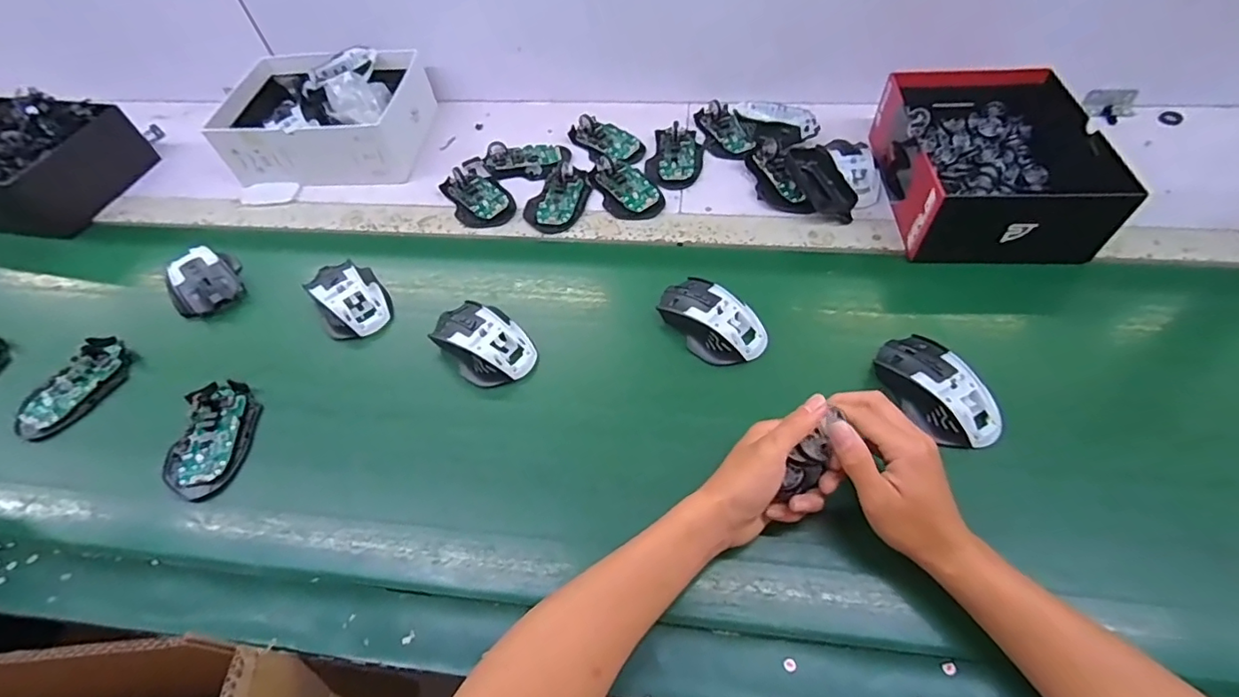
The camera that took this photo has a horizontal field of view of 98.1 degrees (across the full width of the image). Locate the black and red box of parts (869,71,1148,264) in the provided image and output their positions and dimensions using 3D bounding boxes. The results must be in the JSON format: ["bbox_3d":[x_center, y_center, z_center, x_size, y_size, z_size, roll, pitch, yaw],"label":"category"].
[{"bbox_3d":[0.416,-0.213,0.626,0.190,0.101,0.256,0,55,5],"label":"black and red box of parts"}]

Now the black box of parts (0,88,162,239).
[{"bbox_3d":[-0.817,-0.256,0.734,0.229,0.093,0.196,10,56,11],"label":"black box of parts"}]

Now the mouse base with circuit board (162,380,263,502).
[{"bbox_3d":[-0.390,0.085,0.513,0.073,0.018,0.114,-3,55,3],"label":"mouse base with circuit board"}]

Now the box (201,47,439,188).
[{"bbox_3d":[-0.409,-0.333,0.754,0.249,0.099,0.199,0,55,5],"label":"box"}]

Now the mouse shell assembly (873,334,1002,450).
[{"bbox_3d":[0.284,0.035,0.482,0.057,0.037,0.113,-22,56,-11],"label":"mouse shell assembly"}]

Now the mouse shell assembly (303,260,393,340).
[{"bbox_3d":[-0.297,-0.057,0.594,0.071,0.034,0.095,-30,58,-16],"label":"mouse shell assembly"}]

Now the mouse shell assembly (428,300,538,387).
[{"bbox_3d":[-0.140,-0.008,0.547,0.108,0.034,0.070,31,63,23],"label":"mouse shell assembly"}]

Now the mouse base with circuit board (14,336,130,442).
[{"bbox_3d":[-0.562,0.040,0.556,0.058,0.018,0.114,21,59,18],"label":"mouse base with circuit board"}]

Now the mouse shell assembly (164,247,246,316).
[{"bbox_3d":[-0.481,-0.078,0.622,0.068,0.037,0.084,-27,57,-14],"label":"mouse shell assembly"}]

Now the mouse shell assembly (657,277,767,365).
[{"bbox_3d":[0.090,-0.031,0.542,0.067,0.031,0.114,-39,61,-21],"label":"mouse shell assembly"}]

